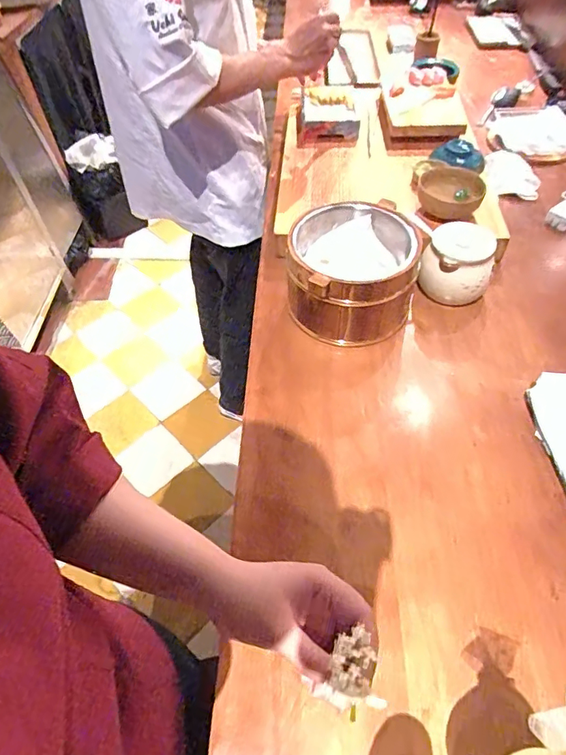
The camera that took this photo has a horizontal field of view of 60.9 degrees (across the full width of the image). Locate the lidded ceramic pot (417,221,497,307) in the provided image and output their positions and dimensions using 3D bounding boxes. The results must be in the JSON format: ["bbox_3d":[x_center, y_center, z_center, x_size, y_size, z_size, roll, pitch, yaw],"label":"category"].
[{"bbox_3d":[0.279,-0.175,0.774,0.106,0.108,0.090,18,55,16],"label":"lidded ceramic pot"}]

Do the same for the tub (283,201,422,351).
[{"bbox_3d":[0.108,-0.157,0.742,0.183,0.127,0.186,6,53,8],"label":"tub"}]

